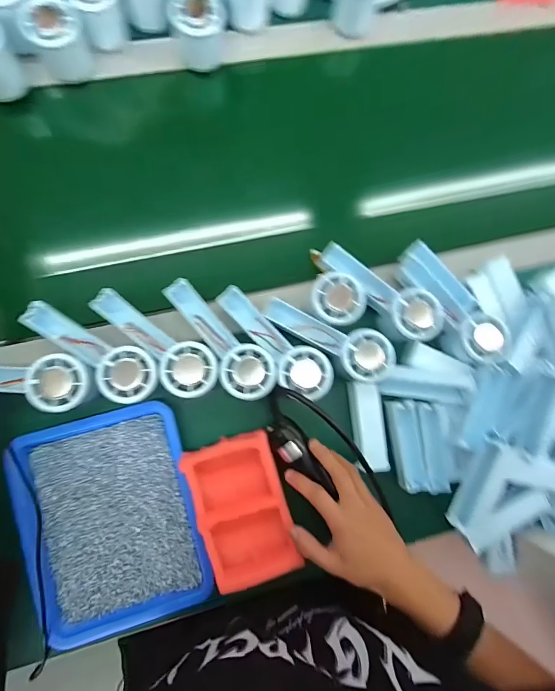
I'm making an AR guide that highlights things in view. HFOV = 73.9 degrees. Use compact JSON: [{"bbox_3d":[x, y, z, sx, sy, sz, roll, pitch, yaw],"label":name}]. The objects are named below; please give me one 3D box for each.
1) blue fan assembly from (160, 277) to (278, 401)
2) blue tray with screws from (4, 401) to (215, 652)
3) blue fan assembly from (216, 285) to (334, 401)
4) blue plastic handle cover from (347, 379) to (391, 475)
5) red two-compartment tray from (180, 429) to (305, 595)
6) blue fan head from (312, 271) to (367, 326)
[{"bbox_3d":[-0.064,-0.007,0.394,0.054,0.024,0.152,-43,90,-9],"label":"blue fan assembly"},{"bbox_3d":[-0.171,0.181,0.385,0.168,0.033,0.215,-16,86,-8],"label":"blue tray with screws"},{"bbox_3d":[-0.007,-0.001,0.398,0.150,0.024,0.050,39,82,-1],"label":"blue fan assembly"},{"bbox_3d":[0.107,0.094,0.432,0.036,0.020,0.101,-3,84,-6],"label":"blue plastic handle cover"},{"bbox_3d":[-0.037,0.175,0.397,0.090,0.030,0.149,-16,86,-8],"label":"red two-compartment tray"},{"bbox_3d":[0.066,-0.051,0.403,0.058,0.014,0.054,1,84,-6],"label":"blue fan head"}]

